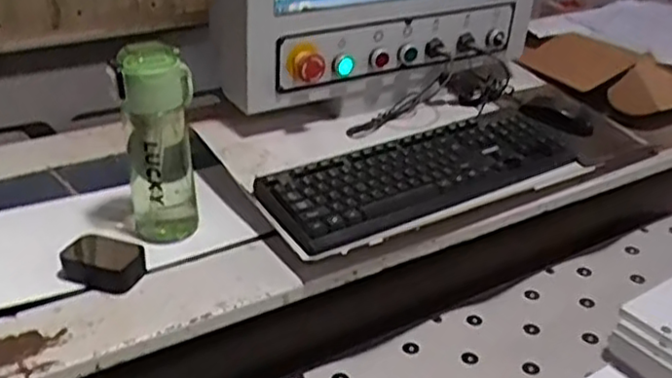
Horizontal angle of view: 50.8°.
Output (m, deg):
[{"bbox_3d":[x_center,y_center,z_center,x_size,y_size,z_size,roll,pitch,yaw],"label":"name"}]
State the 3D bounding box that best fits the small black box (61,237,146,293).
[{"bbox_3d":[-0.252,0.078,0.763,0.079,0.033,0.061,8,31,13],"label":"small black box"}]

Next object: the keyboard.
[{"bbox_3d":[0.120,-0.024,0.910,0.445,0.044,0.159,-17,34,-27],"label":"keyboard"}]

